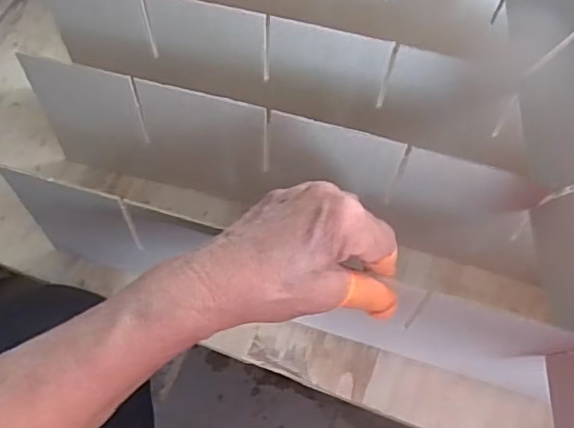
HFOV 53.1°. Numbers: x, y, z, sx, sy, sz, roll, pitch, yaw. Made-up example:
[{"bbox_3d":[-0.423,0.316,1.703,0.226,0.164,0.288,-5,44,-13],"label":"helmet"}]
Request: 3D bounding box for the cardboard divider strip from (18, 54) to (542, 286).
[{"bbox_3d":[-0.005,-0.031,0.448,0.386,0.137,0.011,16,60,4],"label":"cardboard divider strip"}]

